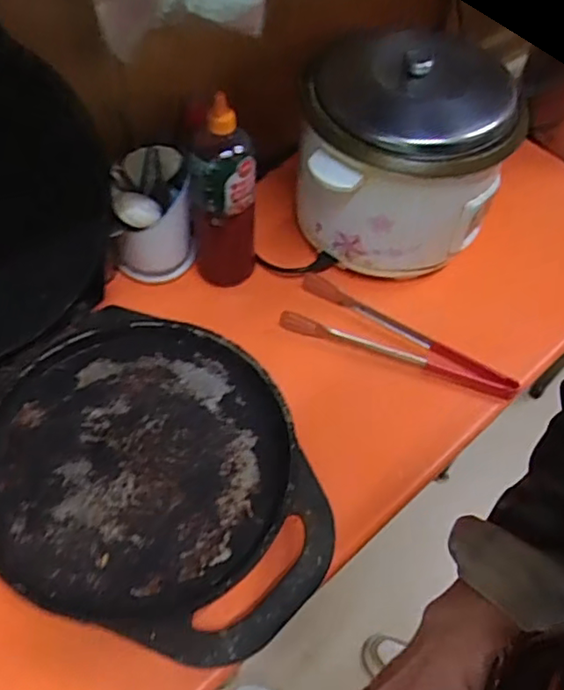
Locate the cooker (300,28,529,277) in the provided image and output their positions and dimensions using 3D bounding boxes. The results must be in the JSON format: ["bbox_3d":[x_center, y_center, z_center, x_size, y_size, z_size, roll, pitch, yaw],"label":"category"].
[{"bbox_3d":[0.170,-0.259,0.865,0.254,0.260,0.254,1,58,-2],"label":"cooker"}]

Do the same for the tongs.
[{"bbox_3d":[0.170,-0.019,0.880,0.326,0.020,0.105,17,58,8],"label":"tongs"}]

